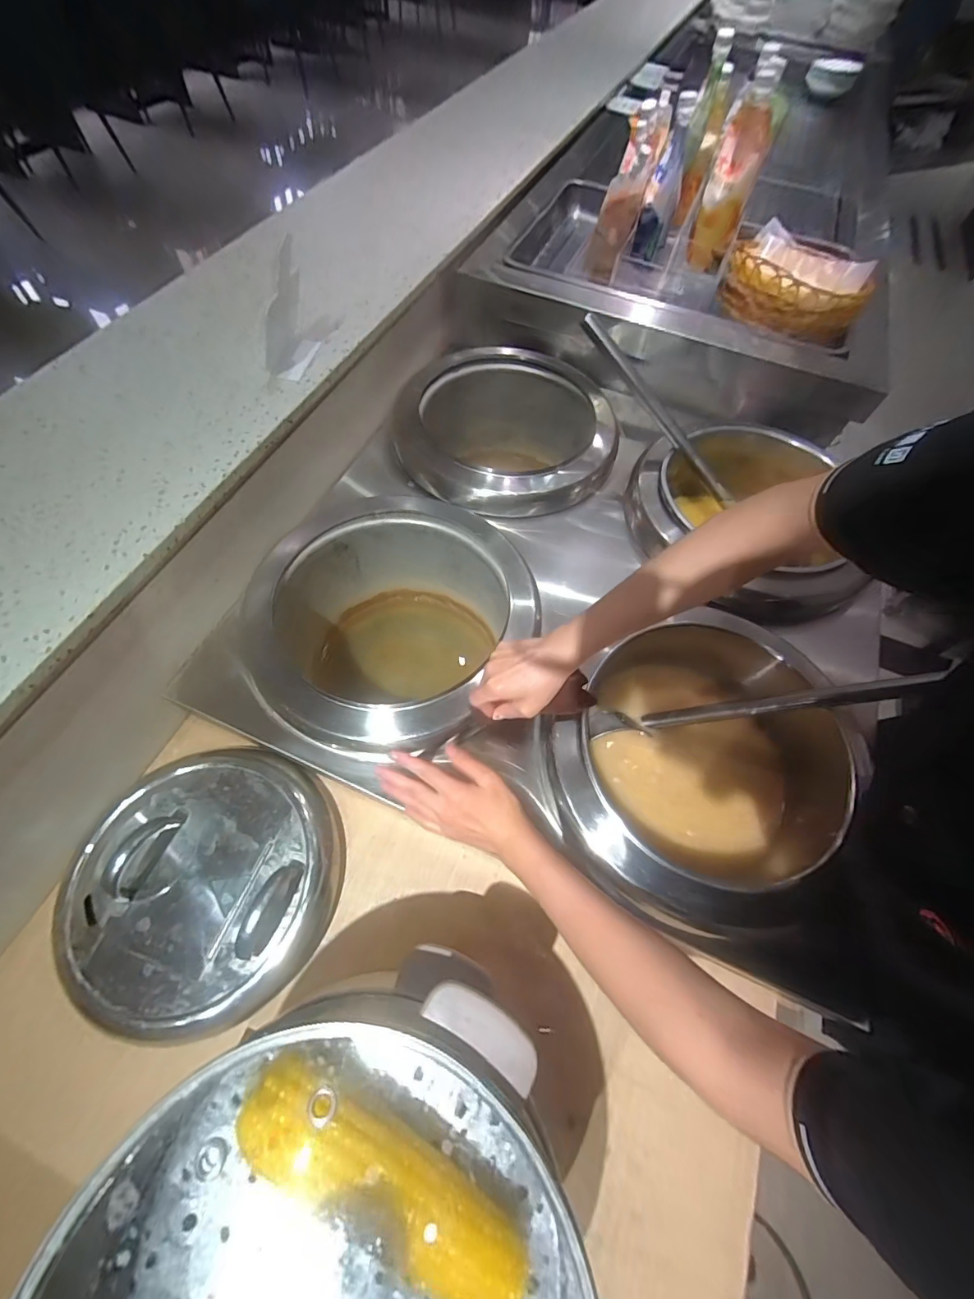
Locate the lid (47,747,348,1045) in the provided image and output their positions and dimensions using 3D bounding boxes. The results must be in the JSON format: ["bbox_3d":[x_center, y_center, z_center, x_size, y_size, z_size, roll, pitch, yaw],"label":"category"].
[{"bbox_3d":[-0.288,0.228,0.460,0.247,0.059,0.258,1,63,-3],"label":"lid"}]

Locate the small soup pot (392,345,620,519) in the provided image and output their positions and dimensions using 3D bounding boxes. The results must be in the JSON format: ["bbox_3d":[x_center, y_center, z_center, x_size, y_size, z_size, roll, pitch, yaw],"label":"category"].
[{"bbox_3d":[0.033,-0.319,0.809,0.328,0.230,0.329,1,63,-3],"label":"small soup pot"}]

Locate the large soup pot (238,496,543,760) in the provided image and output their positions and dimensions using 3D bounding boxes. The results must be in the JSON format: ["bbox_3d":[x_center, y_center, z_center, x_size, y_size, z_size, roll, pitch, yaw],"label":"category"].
[{"bbox_3d":[-0.119,-0.013,0.652,0.295,0.218,0.365,25,64,9],"label":"large soup pot"}]

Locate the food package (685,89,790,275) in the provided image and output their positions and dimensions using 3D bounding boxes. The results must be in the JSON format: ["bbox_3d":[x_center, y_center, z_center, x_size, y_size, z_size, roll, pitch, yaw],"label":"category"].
[{"bbox_3d":[0.353,-0.676,0.661,0.068,0.170,0.156,17,63,7],"label":"food package"}]

